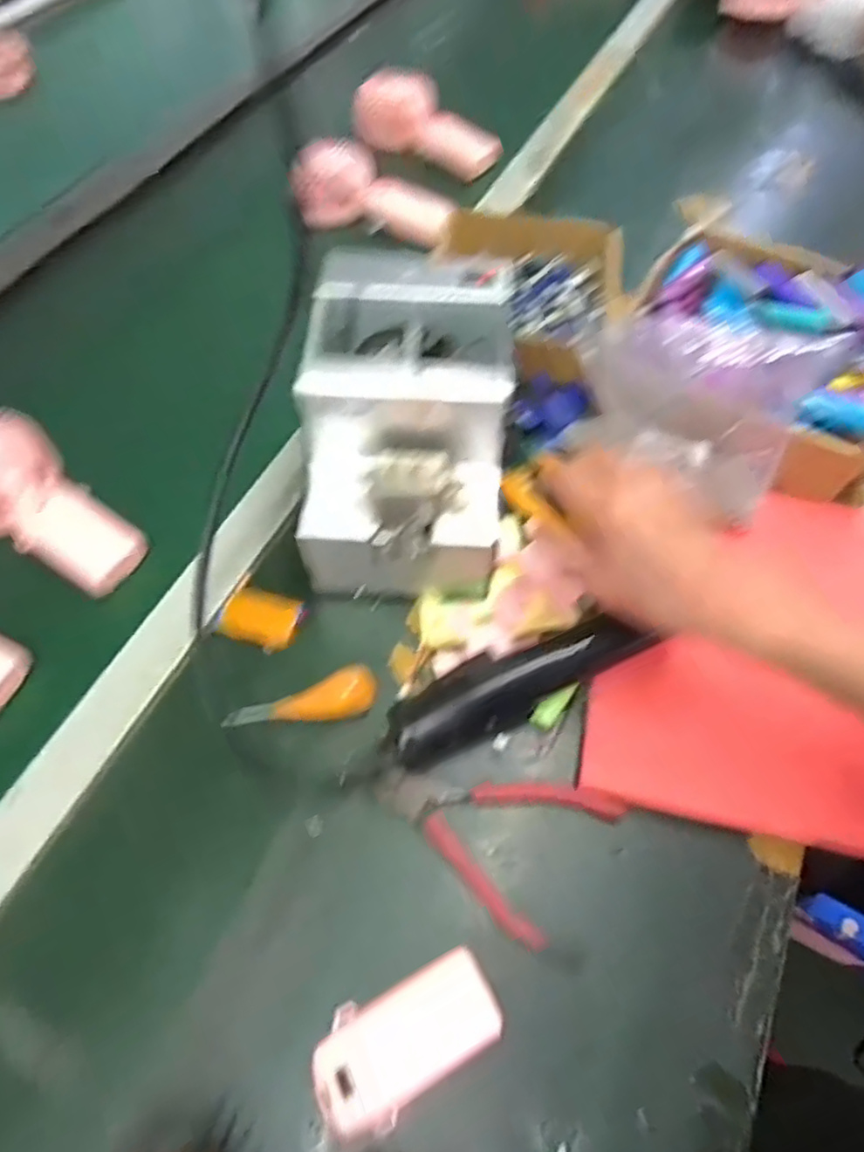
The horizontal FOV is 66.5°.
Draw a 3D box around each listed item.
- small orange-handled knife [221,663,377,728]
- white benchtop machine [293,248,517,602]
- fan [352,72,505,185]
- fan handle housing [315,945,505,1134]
[{"bbox_3d":[-0.084,0.083,0.434,0.095,0.022,0.030,-8,62,-5],"label":"small orange-handled knife"},{"bbox_3d":[-0.013,-0.107,0.454,0.126,0.138,0.204,5,61,3],"label":"white benchtop machine"},{"bbox_3d":[-0.008,-0.518,0.766,0.060,0.068,0.205,-39,68,-19],"label":"fan"},{"bbox_3d":[-0.012,0.240,0.342,0.097,0.016,0.052,-22,63,-11],"label":"fan handle housing"}]

